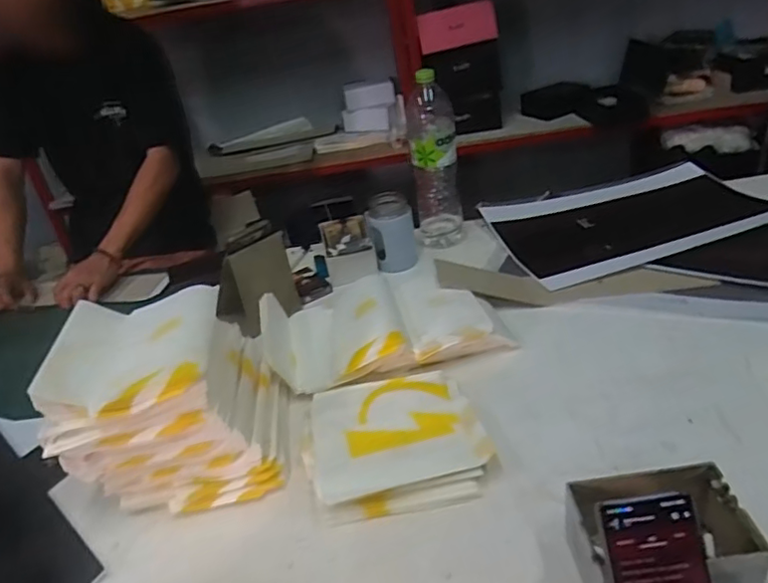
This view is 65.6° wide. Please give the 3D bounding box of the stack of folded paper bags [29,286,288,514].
[{"bbox_3d":[-0.249,0.126,0.715,0.229,0.190,0.184,-10,31,0],"label":"stack of folded paper bags"}]

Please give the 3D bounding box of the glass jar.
[{"bbox_3d":[0.016,-0.113,1.107,0.086,0.130,0.085,-7,31,4],"label":"glass jar"}]

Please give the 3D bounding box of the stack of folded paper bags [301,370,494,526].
[{"bbox_3d":[0.012,0.179,0.729,0.206,0.041,0.199,-12,31,-3],"label":"stack of folded paper bags"}]

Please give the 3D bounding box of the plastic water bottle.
[{"bbox_3d":[0.094,-0.230,1.095,0.085,0.319,0.076,-5,31,8],"label":"plastic water bottle"}]

